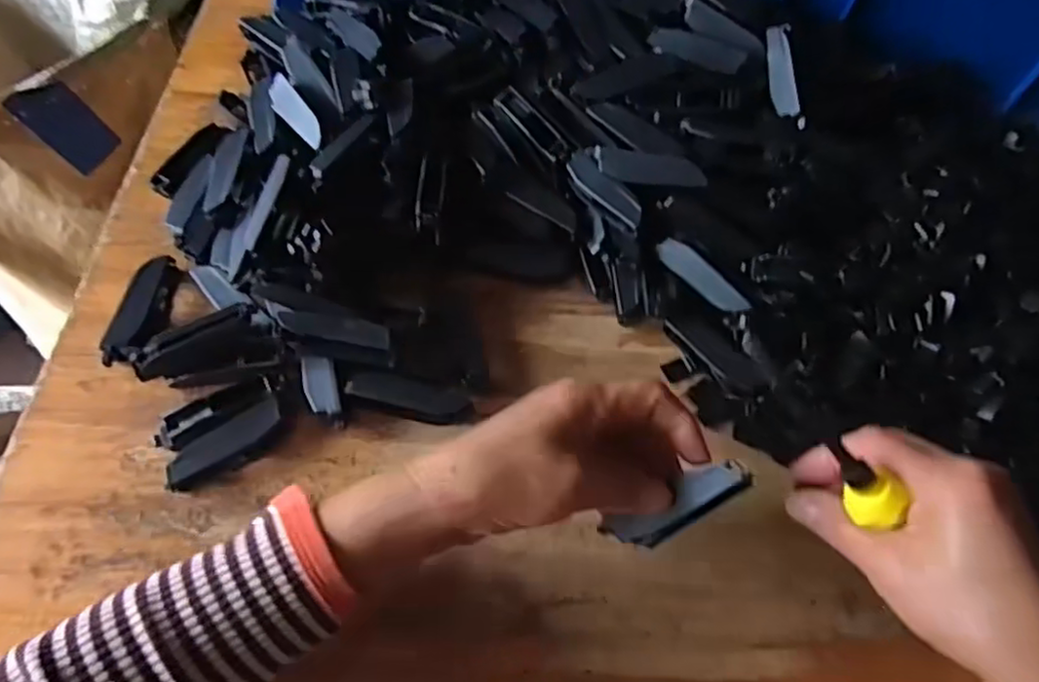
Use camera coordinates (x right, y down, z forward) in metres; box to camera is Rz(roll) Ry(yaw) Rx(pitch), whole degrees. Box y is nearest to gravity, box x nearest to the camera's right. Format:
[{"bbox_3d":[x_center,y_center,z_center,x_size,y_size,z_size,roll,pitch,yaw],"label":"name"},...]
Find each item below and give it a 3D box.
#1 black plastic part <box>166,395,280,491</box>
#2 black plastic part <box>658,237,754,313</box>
[{"bbox_3d":[-0.158,0.056,0.351,0.065,0.014,0.019,-33,68,-19],"label":"black plastic part"},{"bbox_3d":[0.111,-0.039,0.396,0.015,0.009,0.064,-35,68,-20],"label":"black plastic part"}]

